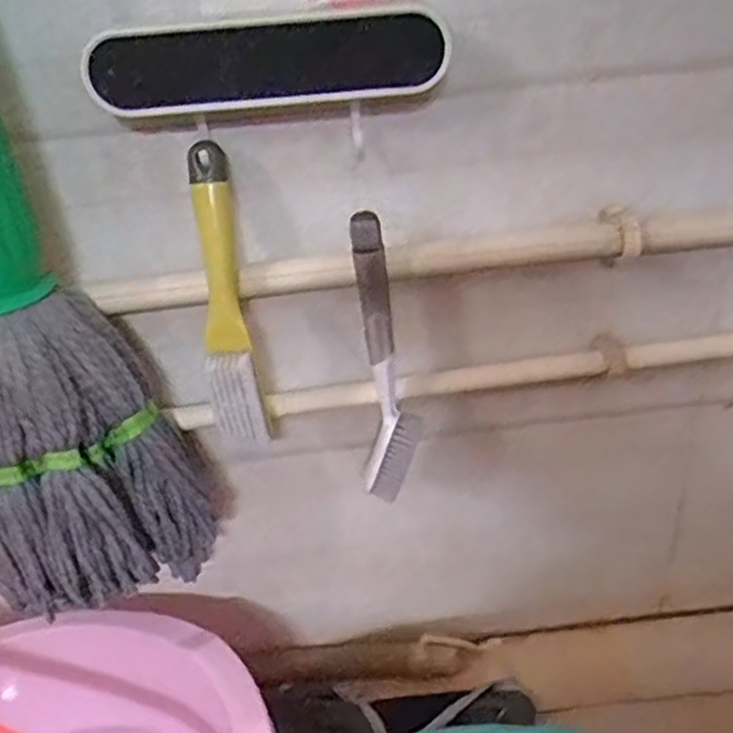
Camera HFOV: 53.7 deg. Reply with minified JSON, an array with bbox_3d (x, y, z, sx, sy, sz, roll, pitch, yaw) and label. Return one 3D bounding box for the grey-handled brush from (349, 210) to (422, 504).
[{"bbox_3d":[0.015,0.000,0.558,0.043,0.233,0.035,-5,32,0],"label":"grey-handled brush"}]

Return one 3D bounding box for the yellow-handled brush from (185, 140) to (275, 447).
[{"bbox_3d":[-0.102,-0.045,0.520,0.035,0.217,0.033,-7,10,-3],"label":"yellow-handled brush"}]

